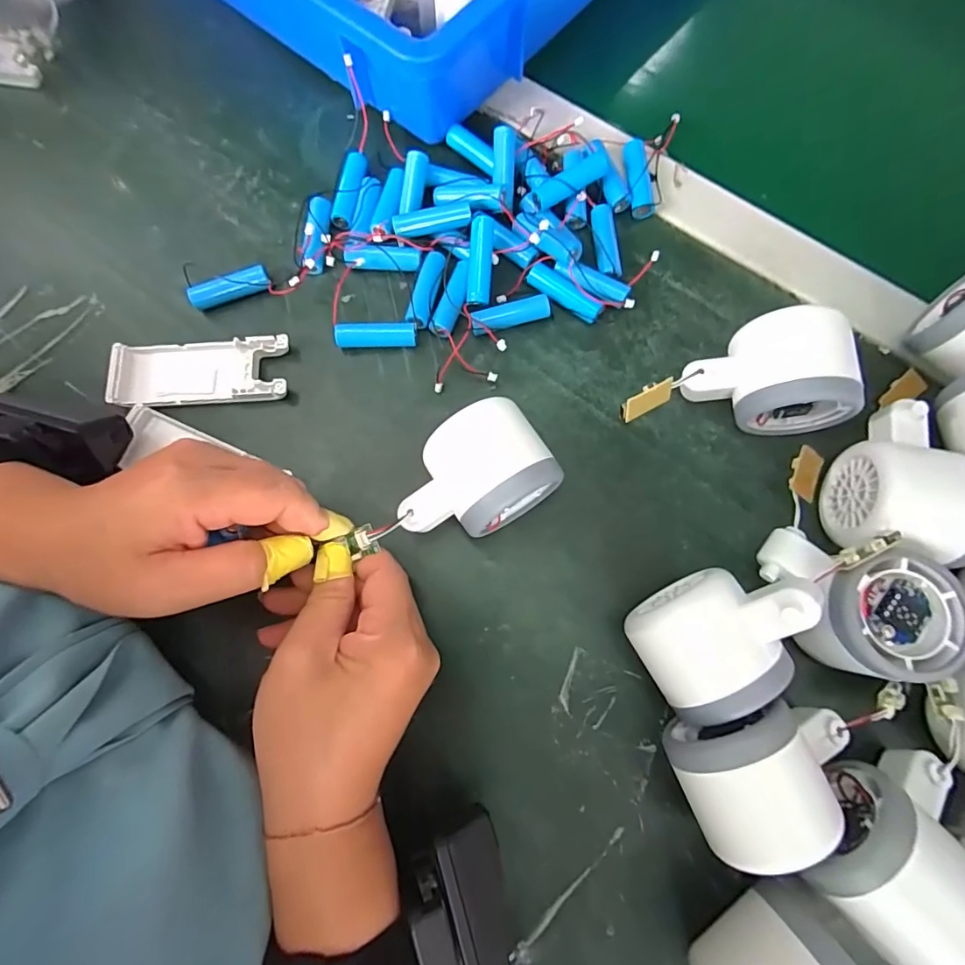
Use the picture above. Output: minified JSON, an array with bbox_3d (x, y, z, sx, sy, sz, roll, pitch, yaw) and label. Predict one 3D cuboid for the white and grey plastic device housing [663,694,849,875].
[{"bbox_3d":[0.130,0.127,0.229,0.081,0.060,0.057,-25,78,-4],"label":"white and grey plastic device housing"}]

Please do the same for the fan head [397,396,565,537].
[{"bbox_3d":[-0.005,-0.002,0.264,0.082,0.058,0.054,-28,78,-5],"label":"fan head"}]

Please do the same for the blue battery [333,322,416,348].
[{"bbox_3d":[-0.066,-0.091,0.307,0.049,0.014,0.011,-2,77,1],"label":"blue battery"}]

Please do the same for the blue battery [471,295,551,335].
[{"bbox_3d":[0.017,-0.105,0.308,0.050,0.013,0.014,-17,77,-2],"label":"blue battery"}]

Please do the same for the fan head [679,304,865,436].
[{"bbox_3d":[0.156,-0.060,0.274,0.082,0.058,0.052,1,77,2],"label":"fan head"}]

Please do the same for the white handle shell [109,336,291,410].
[{"bbox_3d":[-0.171,-0.068,0.303,0.103,0.015,0.040,-5,77,0],"label":"white handle shell"}]

